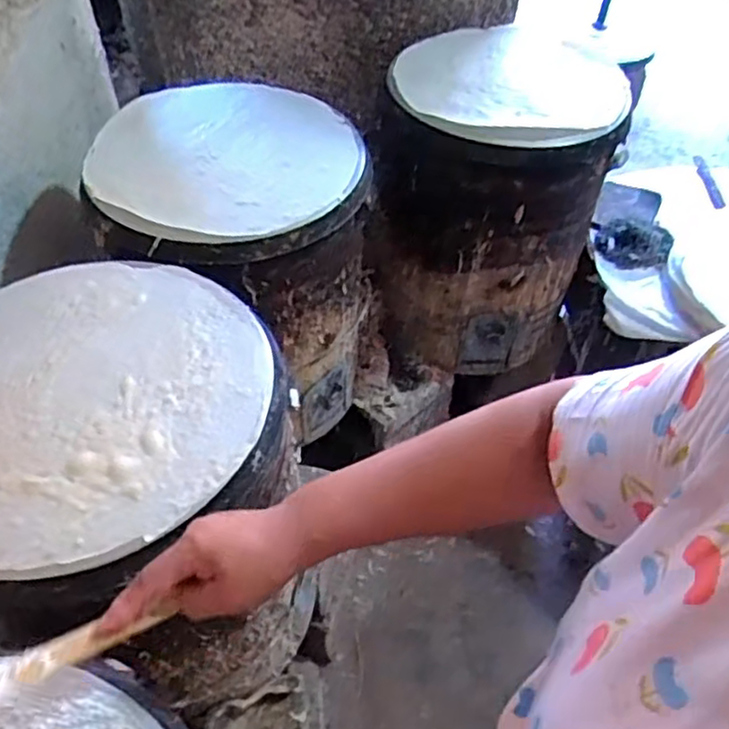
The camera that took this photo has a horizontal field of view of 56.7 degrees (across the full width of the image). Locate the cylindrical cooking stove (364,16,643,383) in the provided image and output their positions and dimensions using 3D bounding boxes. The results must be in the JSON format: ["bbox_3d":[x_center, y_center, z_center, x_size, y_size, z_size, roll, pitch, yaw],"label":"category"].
[{"bbox_3d":[0.210,-0.264,1.197,0.355,0.493,0.355,25,53,18],"label":"cylindrical cooking stove"}]

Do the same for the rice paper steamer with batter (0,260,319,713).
[{"bbox_3d":[-0.261,0.165,0.814,0.367,0.440,0.374,1,50,-1],"label":"rice paper steamer with batter"}]

